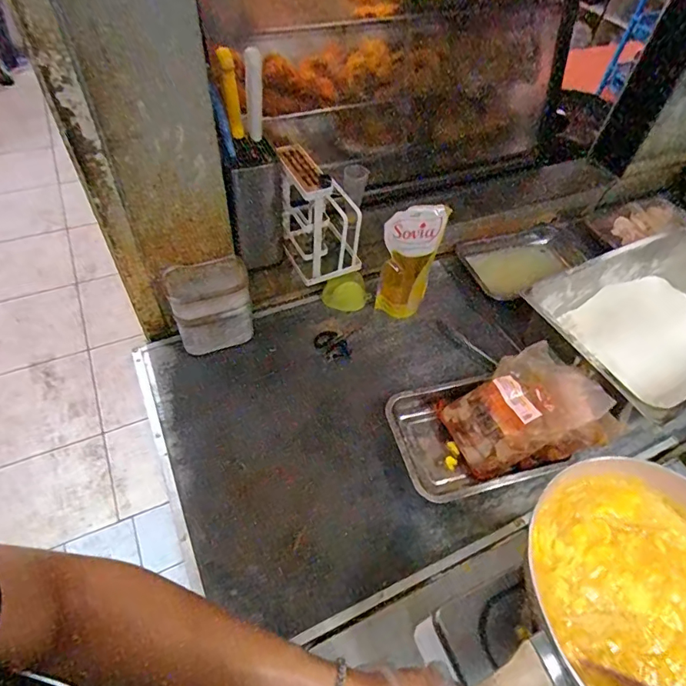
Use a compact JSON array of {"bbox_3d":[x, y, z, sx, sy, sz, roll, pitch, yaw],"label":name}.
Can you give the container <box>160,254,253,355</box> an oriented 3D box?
[{"bbox_3d":[-0.245,-0.062,0.881,0.142,0.169,0.073,-14,55,-16],"label":"container"}]

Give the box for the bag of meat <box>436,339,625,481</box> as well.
[{"bbox_3d":[0.303,0.118,0.805,0.255,0.080,0.182,-29,53,12],"label":"bag of meat"}]

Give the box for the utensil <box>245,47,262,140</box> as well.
[{"bbox_3d":[-0.141,-0.387,0.754,0.026,0.180,0.028,-5,77,-9],"label":"utensil"}]

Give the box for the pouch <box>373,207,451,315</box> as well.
[{"bbox_3d":[0.131,-0.163,0.952,0.107,0.238,0.076,16,52,7],"label":"pouch"}]

